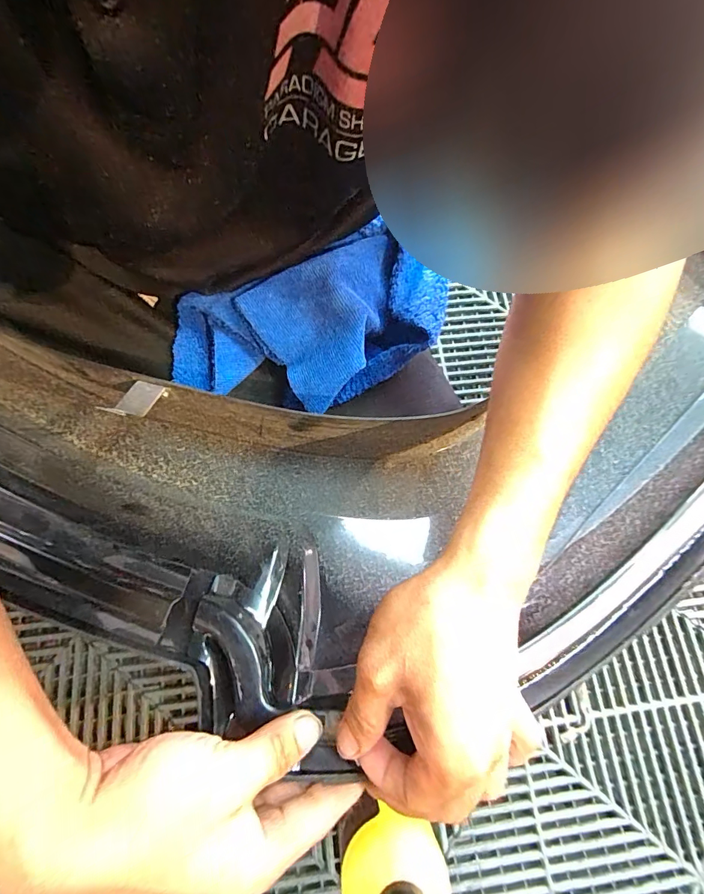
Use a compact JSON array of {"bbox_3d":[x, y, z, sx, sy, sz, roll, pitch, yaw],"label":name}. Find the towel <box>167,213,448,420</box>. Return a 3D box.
[{"bbox_3d":[-0.028,-0.102,0.351,0.236,0.063,0.131,-25,75,-8],"label":"towel"}]

